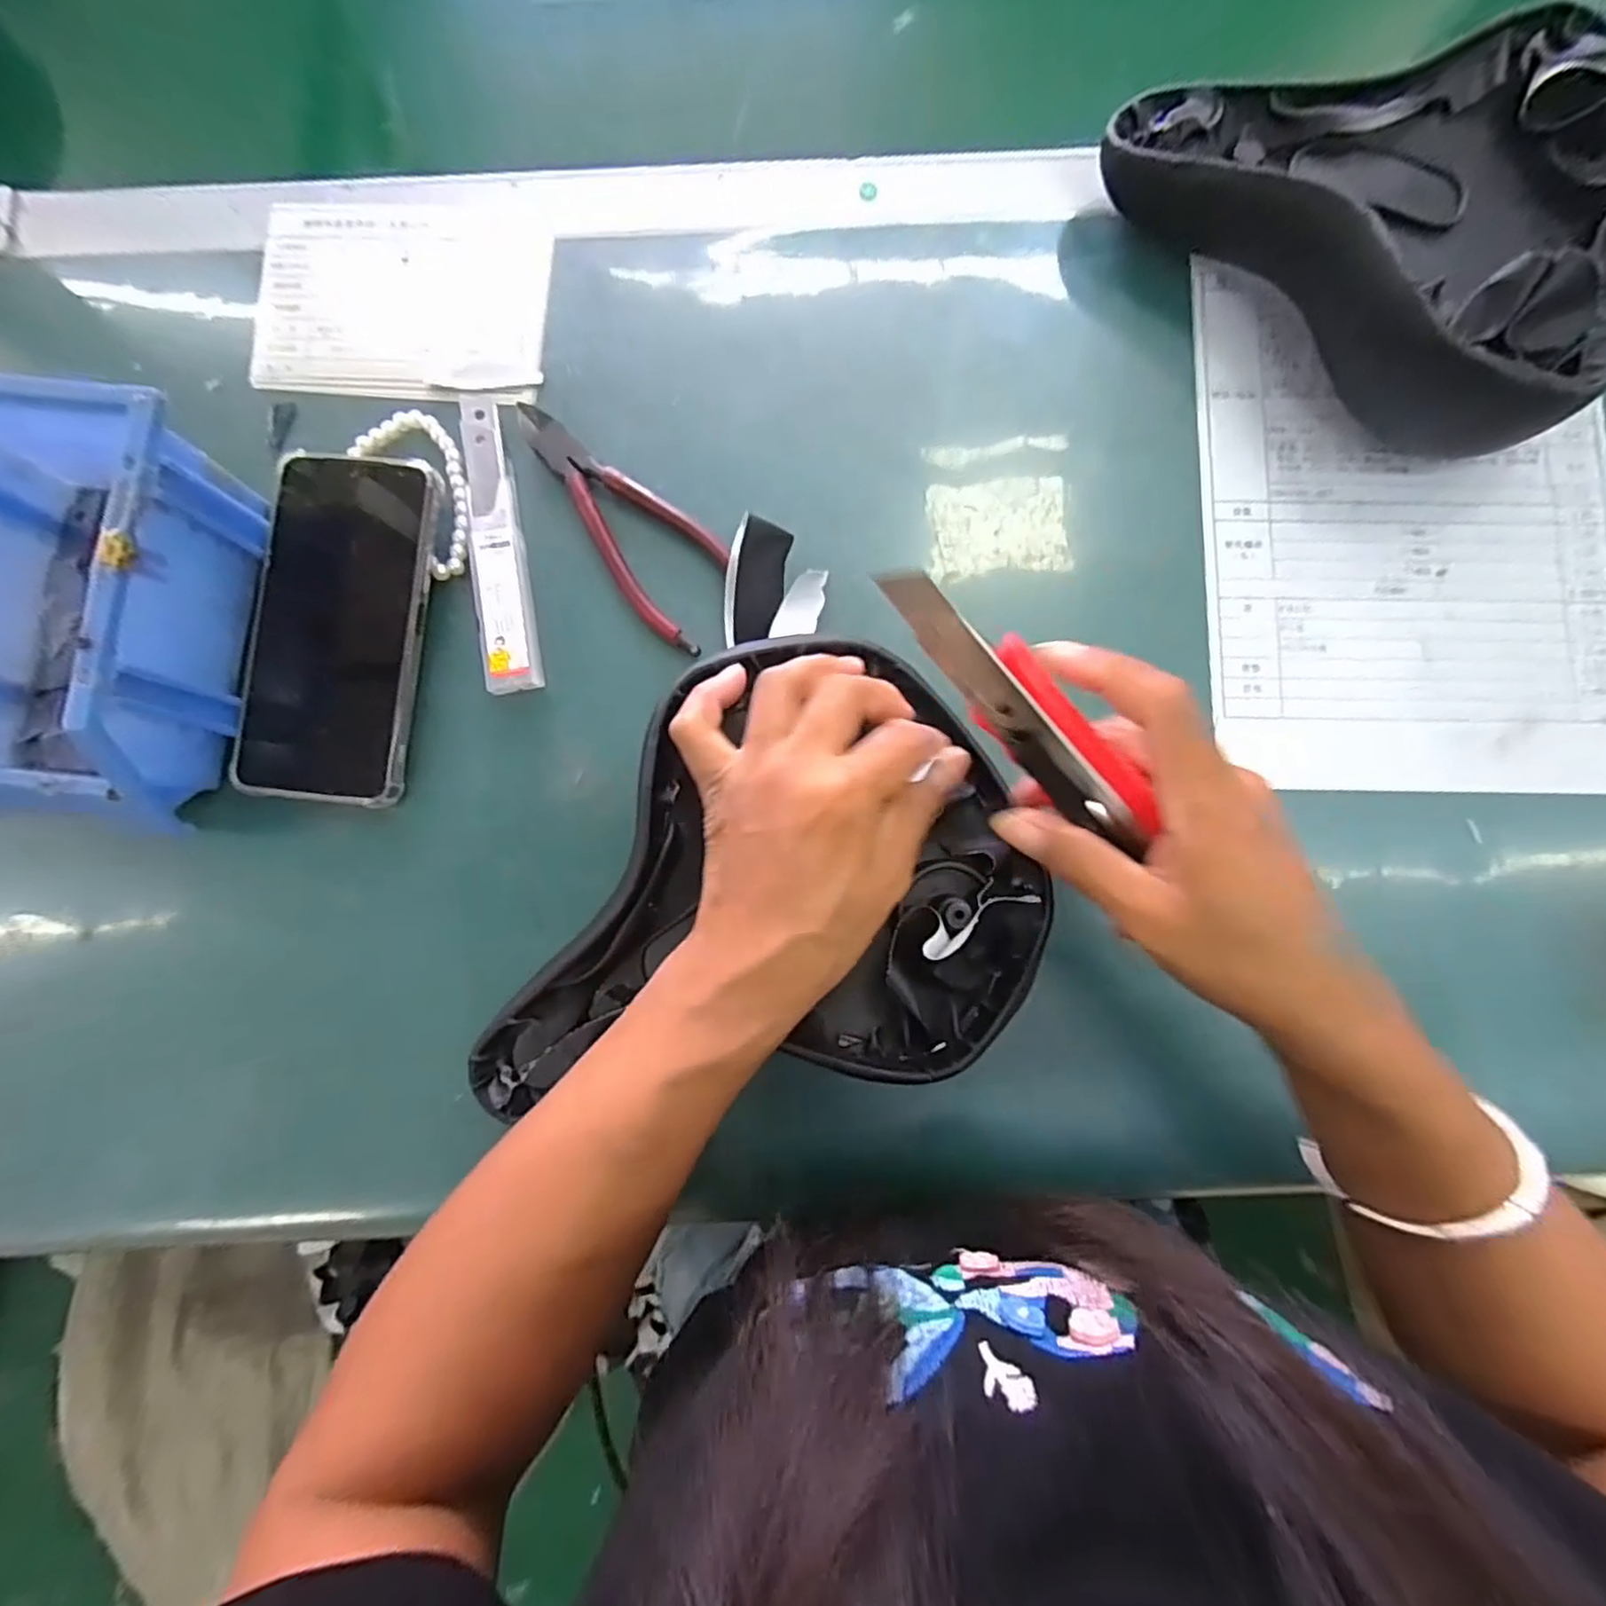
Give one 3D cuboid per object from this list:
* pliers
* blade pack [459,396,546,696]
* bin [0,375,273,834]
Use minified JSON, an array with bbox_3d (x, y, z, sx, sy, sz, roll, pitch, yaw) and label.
[{"bbox_3d":[-0.091,-0.142,0.342,0.052,0.009,0.152,-42,85,-5],"label":"pliers"},{"bbox_3d":[-0.152,-0.130,0.339,0.025,0.011,0.154,-10,83,-2],"label":"blade pack"},{"bbox_3d":[-0.322,-0.080,0.301,0.115,0.080,0.168,7,83,0],"label":"bin"}]

